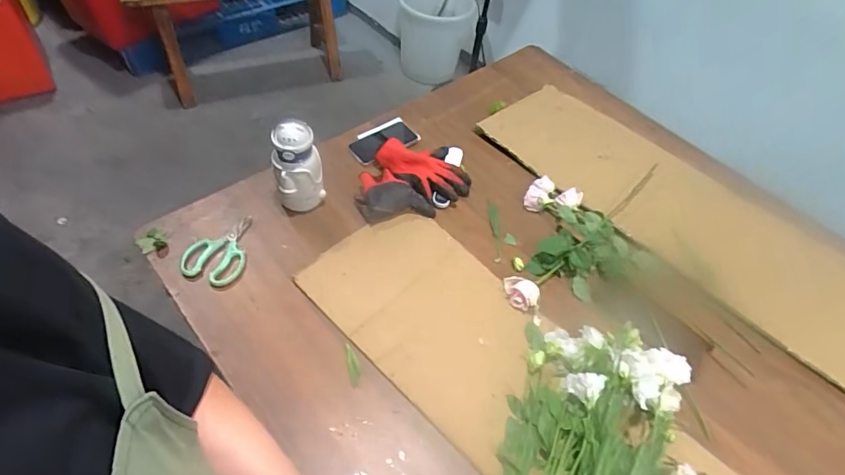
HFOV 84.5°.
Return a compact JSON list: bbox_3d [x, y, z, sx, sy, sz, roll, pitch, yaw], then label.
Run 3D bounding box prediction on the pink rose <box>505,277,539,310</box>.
[{"bbox_3d":[0.181,0.103,0.859,0.074,0.035,0.059,27,55,14],"label":"pink rose"}]

